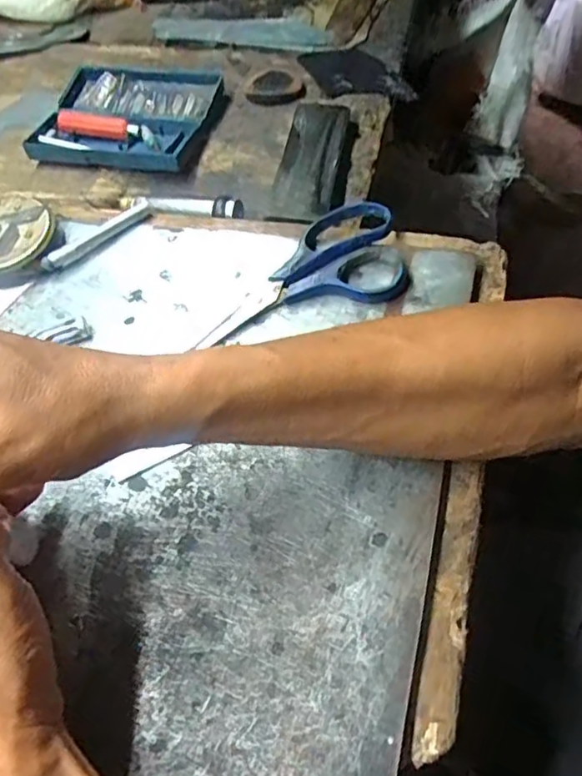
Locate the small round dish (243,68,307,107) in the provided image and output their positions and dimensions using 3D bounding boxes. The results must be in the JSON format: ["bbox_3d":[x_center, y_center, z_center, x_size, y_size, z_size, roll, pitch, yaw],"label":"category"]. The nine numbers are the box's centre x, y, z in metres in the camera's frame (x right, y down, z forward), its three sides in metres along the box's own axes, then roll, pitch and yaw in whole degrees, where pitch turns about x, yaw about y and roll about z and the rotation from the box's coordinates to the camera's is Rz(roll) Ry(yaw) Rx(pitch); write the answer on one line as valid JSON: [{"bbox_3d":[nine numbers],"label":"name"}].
[{"bbox_3d":[-0.016,-0.295,0.580,0.060,0.007,0.054,20,63,13],"label":"small round dish"}]

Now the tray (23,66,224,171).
[{"bbox_3d":[-0.156,-0.256,0.565,0.155,0.026,0.129,13,62,9],"label":"tray"}]

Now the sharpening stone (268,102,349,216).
[{"bbox_3d":[0.018,-0.202,0.515,0.052,0.013,0.154,9,61,7],"label":"sharpening stone"}]

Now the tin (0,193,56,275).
[{"bbox_3d":[-0.219,-0.116,0.461,0.073,0.027,0.080,-1,61,2],"label":"tin"}]

